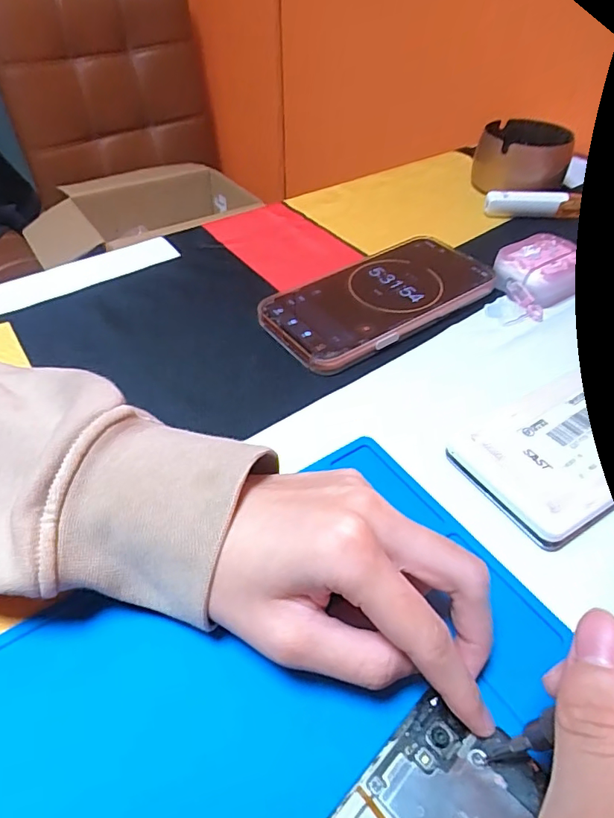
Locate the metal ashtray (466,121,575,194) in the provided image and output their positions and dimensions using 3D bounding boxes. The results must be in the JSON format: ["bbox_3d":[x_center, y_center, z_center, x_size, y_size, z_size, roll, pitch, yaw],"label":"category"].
[{"bbox_3d":[0.207,-0.244,0.494,0.086,0.048,0.090,20,49,20],"label":"metal ashtray"}]

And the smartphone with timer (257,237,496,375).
[{"bbox_3d":[0.051,-0.079,0.360,0.164,0.013,0.085,-29,53,-26],"label":"smartphone with timer"}]

